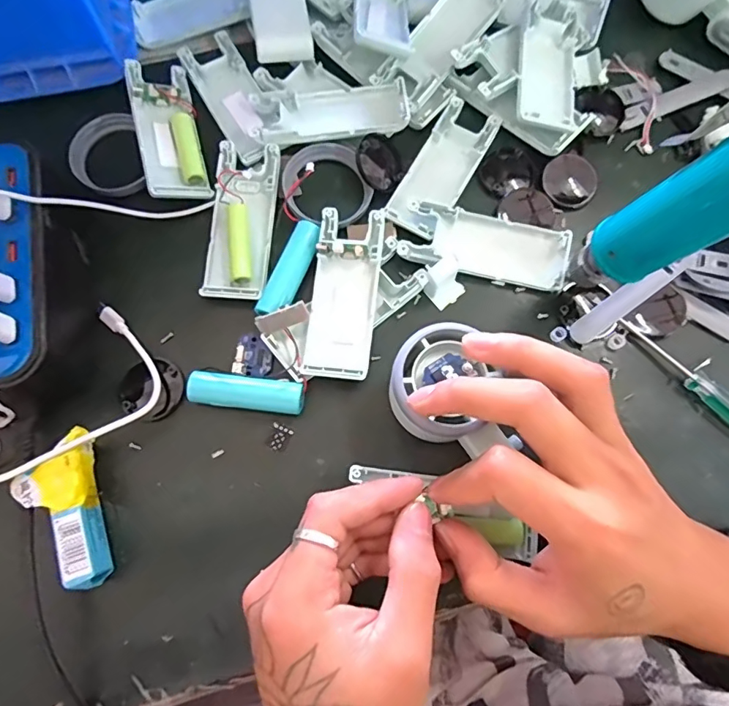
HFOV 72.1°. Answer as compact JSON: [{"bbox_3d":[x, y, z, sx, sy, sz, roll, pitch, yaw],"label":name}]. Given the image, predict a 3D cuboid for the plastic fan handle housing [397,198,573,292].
[{"bbox_3d":[0.077,-0.068,0.320,0.102,0.013,0.039,12,76,3],"label":"plastic fan handle housing"}]

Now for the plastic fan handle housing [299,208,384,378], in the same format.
[{"bbox_3d":[-0.012,-0.036,0.305,0.039,0.018,0.103,7,76,1],"label":"plastic fan handle housing"}]

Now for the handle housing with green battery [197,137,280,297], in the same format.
[{"bbox_3d":[-0.079,-0.085,0.322,0.039,0.011,0.102,5,76,1],"label":"handle housing with green battery"}]

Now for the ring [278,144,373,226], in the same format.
[{"bbox_3d":[-0.027,-0.111,0.330,0.056,0.017,0.059,0,76,-1],"label":"ring"}]

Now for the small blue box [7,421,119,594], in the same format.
[{"bbox_3d":[-0.165,0.086,0.276,0.039,0.028,0.081,-11,76,-3],"label":"small blue box"}]

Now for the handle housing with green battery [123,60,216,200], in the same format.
[{"bbox_3d":[-0.131,-0.149,0.332,0.038,0.014,0.102,-14,76,-4],"label":"handle housing with green battery"}]

